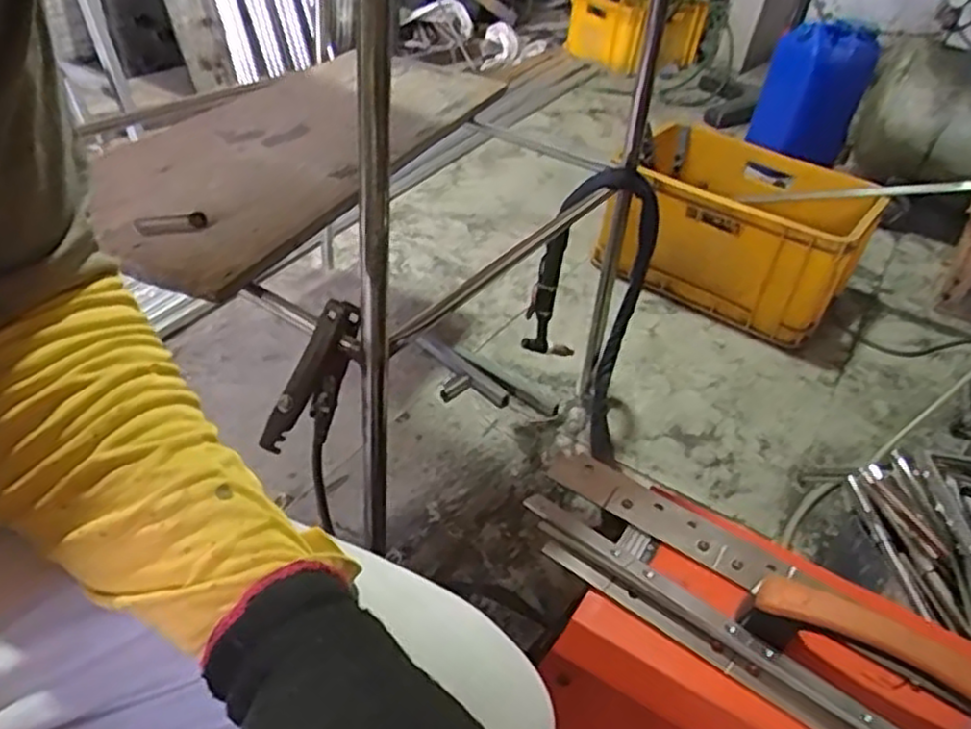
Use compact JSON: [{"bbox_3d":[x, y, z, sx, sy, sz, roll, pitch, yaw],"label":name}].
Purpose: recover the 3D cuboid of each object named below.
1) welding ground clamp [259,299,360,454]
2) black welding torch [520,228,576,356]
[{"bbox_3d":[-0.159,0.014,0.692,0.070,0.157,0.032,9,24,-48],"label":"welding ground clamp"},{"bbox_3d":[0.108,-0.102,1.133,0.092,0.224,0.043,-26,50,-35],"label":"black welding torch"}]

